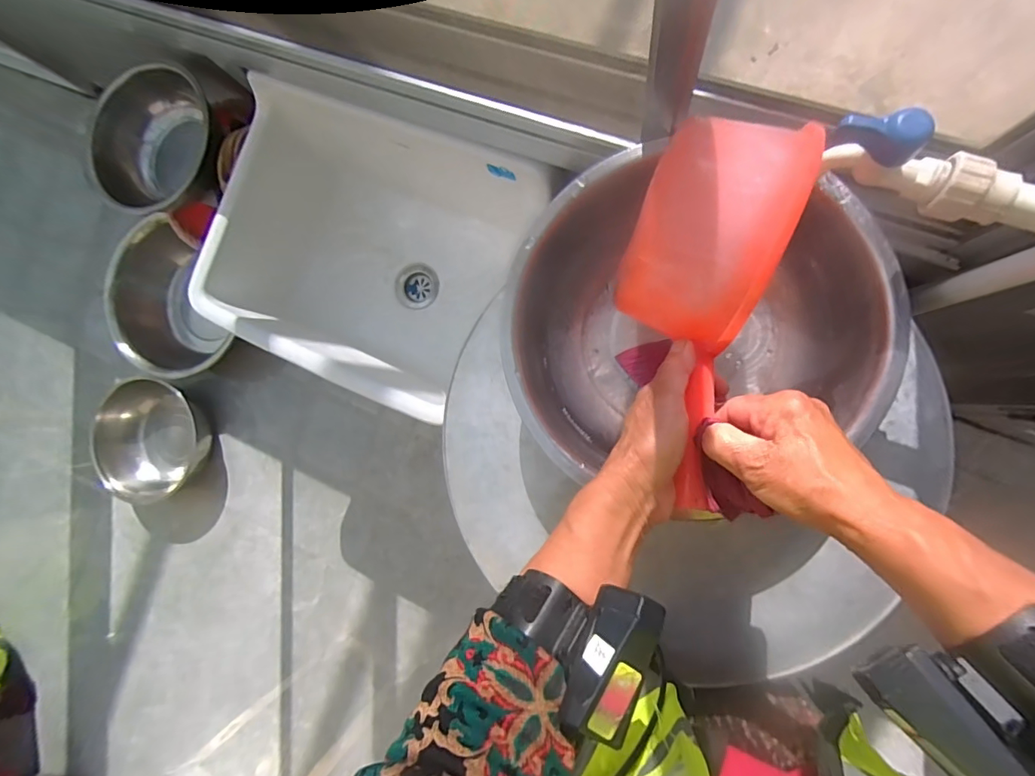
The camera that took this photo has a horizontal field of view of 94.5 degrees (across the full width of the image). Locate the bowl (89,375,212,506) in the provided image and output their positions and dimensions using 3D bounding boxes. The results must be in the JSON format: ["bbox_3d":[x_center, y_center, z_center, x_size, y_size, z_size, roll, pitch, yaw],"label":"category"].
[{"bbox_3d":[-0.958,0.136,1.271,0.298,0.099,0.322,0,88,12],"label":"bowl"}]

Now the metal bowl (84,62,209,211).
[{"bbox_3d":[-0.711,-0.491,0.970,0.250,0.120,0.266,0,90,8],"label":"metal bowl"}]

